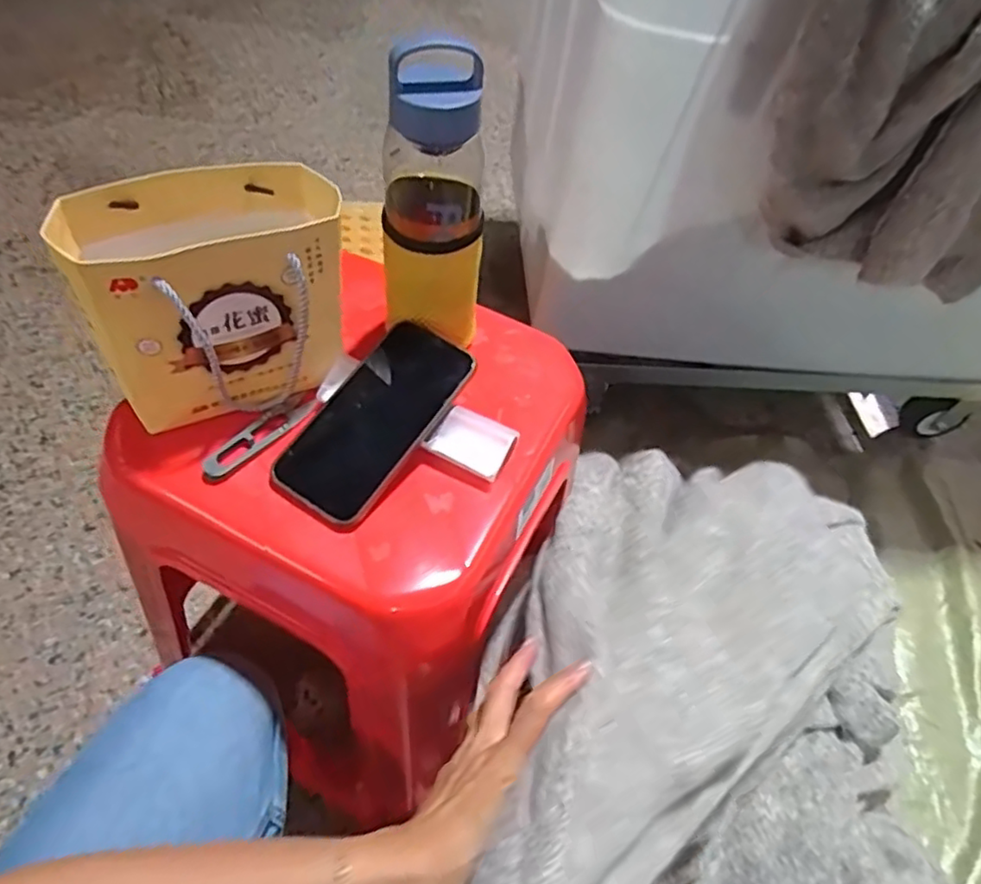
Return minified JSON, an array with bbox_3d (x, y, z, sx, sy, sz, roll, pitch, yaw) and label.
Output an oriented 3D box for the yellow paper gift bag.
[{"bbox_3d":[-0.189,-0.100,0.460,0.168,0.146,0.086,-23,59,-24],"label":"yellow paper gift bag"}]

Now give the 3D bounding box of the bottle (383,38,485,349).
[{"bbox_3d":[-0.040,-0.170,0.476,0.076,0.207,0.062,0,52,-8],"label":"bottle"}]

